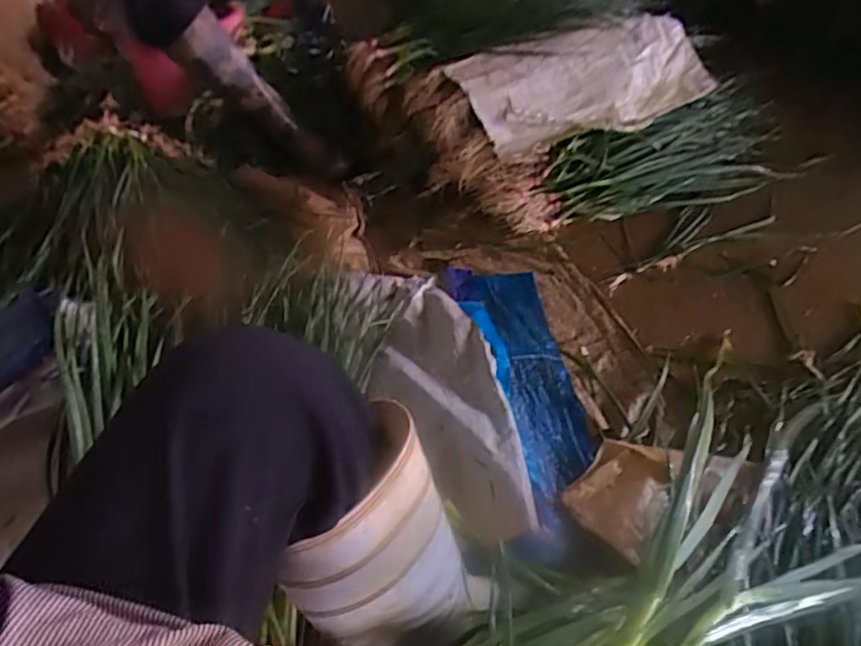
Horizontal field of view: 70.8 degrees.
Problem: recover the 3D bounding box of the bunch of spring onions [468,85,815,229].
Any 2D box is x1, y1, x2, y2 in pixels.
[{"bbox_3d":[0.430,-0.315,1.210,0.634,0.138,0.209,-18,47,-15],"label":"bunch of spring onions"}]

